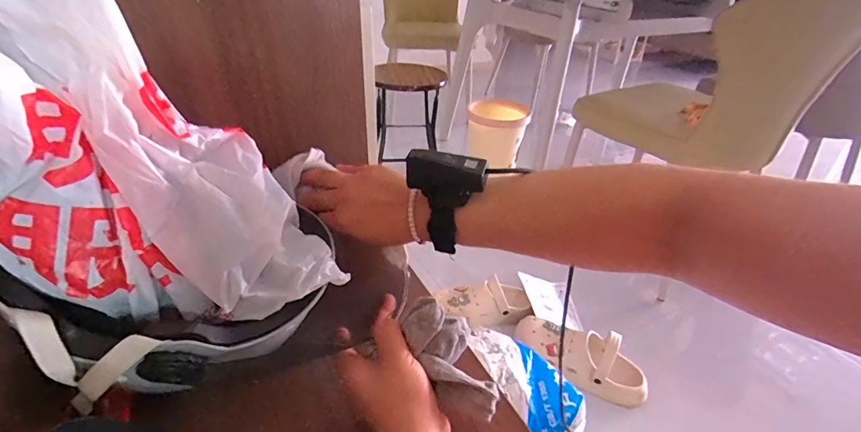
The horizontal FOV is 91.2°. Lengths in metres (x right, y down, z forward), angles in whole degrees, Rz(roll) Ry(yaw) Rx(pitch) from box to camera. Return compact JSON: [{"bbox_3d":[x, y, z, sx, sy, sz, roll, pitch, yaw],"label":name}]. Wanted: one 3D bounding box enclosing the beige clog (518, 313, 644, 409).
[{"bbox_3d":[0.342,0.316,0.967,0.297,0.089,0.099,20,38,25],"label":"beige clog"}]

